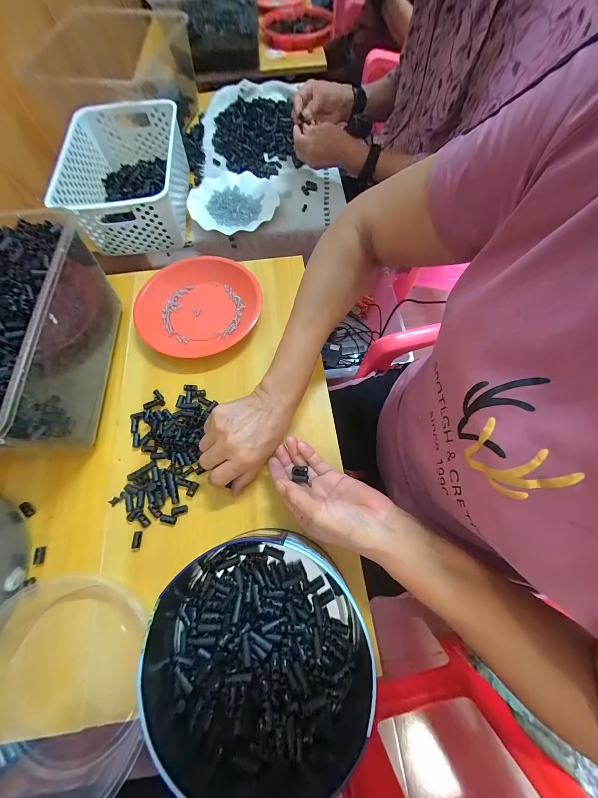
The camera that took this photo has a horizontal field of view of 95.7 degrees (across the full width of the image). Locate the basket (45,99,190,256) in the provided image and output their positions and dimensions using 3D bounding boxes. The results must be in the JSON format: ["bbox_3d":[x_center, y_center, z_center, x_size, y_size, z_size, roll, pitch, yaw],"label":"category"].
[{"bbox_3d":[-0.344,-0.451,0.554,0.205,0.105,0.313,-7,68,-2],"label":"basket"}]

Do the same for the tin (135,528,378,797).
[{"bbox_3d":[-0.045,0.243,0.259,0.218,0.066,0.203,-19,69,-7],"label":"tin"}]

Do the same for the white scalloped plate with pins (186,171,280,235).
[{"bbox_3d":[-0.138,-0.424,0.579,0.184,0.014,0.184,0,68,1],"label":"white scalloped plate with pins"}]

